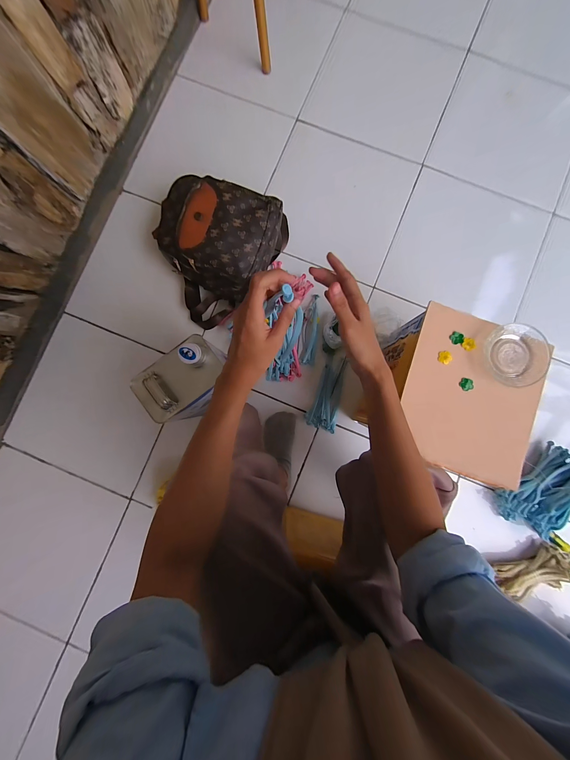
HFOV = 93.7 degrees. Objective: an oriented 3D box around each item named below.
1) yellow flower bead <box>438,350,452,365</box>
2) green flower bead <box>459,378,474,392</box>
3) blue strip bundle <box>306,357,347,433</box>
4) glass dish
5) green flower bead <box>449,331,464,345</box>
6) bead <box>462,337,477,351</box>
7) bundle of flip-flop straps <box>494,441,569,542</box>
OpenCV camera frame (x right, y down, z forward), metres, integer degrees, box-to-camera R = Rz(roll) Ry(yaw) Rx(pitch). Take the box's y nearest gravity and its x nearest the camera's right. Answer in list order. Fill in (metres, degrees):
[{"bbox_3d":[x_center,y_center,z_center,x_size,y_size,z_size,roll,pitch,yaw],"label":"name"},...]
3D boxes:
[{"bbox_3d":[0.296,-0.043,0.492,0.024,0.008,0.021,38,87,3],"label":"yellow flower bead"},{"bbox_3d":[0.332,0.008,0.489,0.022,0.004,0.024,-8,90,22],"label":"green flower bead"},{"bbox_3d":[0.118,0.038,0.726,0.080,0.026,0.191,15,86,2],"label":"blue strip bundle"},{"bbox_3d":[0.418,-0.045,0.481,0.104,0.018,0.109,0,85,1],"label":"glass dish"},{"bbox_3d":[0.319,-0.079,0.495,0.022,0.007,0.025,-21,86,-1],"label":"green flower bead"},{"bbox_3d":[0.339,-0.066,0.492,0.023,0.004,0.024,0,85,1],"label":"bead"},{"bbox_3d":[0.666,0.274,0.658,0.224,0.095,0.132,-45,86,10],"label":"bundle of flip-flop straps"}]

